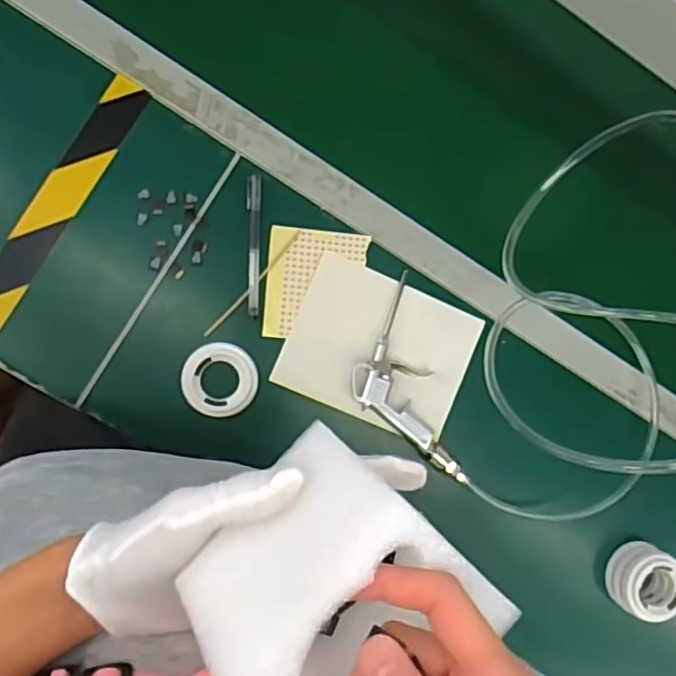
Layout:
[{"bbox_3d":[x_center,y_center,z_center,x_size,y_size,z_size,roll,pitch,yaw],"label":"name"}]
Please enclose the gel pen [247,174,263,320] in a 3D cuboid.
[{"bbox_3d":[-0.085,-0.092,0.648,0.015,0.007,0.142,2,90,-9],"label":"gel pen"}]

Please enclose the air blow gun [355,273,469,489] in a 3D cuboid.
[{"bbox_3d":[0.063,0.054,0.664,0.088,0.019,0.220,-18,93,-8],"label":"air blow gun"}]

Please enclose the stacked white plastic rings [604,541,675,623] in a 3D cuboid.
[{"bbox_3d":[0.335,0.265,0.710,0.069,0.059,0.071,0,90,-9],"label":"stacked white plastic rings"}]

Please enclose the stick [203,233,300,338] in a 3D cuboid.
[{"bbox_3d":[-0.085,-0.055,0.654,0.006,0.007,0.142,42,84,-6],"label":"stick"}]

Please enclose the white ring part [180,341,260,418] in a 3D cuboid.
[{"bbox_3d":[-0.117,0.042,0.640,0.072,0.007,0.071,10,89,-9],"label":"white ring part"}]

